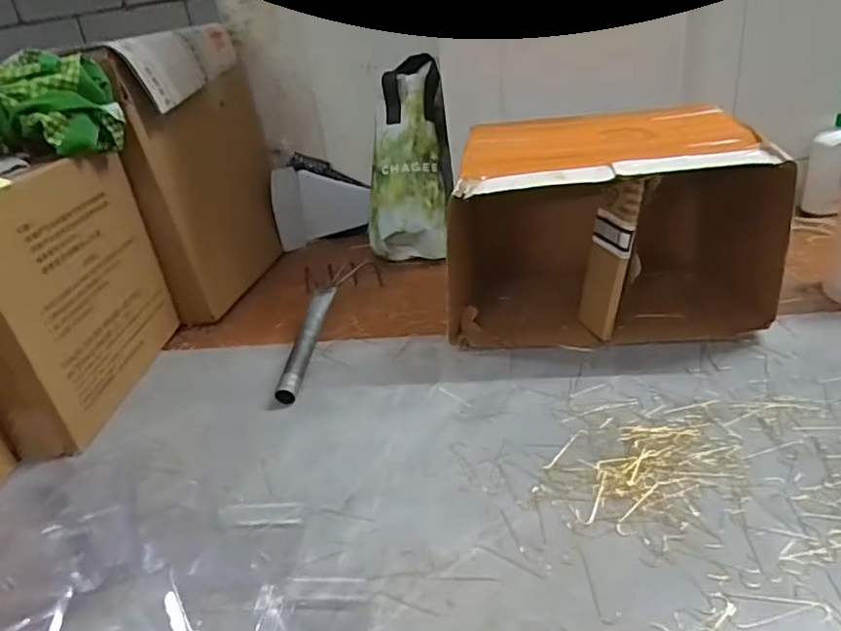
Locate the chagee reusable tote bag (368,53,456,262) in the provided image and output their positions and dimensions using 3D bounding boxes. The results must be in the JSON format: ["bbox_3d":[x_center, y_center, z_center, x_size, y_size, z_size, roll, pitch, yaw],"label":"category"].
[{"bbox_3d":[-0.018,-0.256,0.932,0.130,0.329,0.059,4,5,20],"label":"chagee reusable tote bag"}]

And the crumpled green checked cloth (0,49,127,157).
[{"bbox_3d":[-0.444,-0.221,0.637,0.206,0.093,0.095,-16,30,-13],"label":"crumpled green checked cloth"}]

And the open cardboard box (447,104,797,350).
[{"bbox_3d":[0.211,-0.110,0.708,0.338,0.213,0.213,-3,30,10],"label":"open cardboard box"}]

